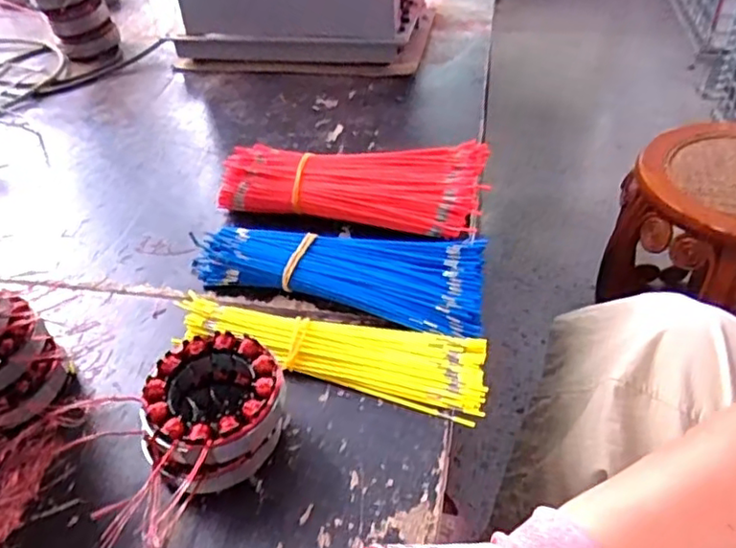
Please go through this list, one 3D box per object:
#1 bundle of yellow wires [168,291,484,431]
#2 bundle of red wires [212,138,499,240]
[{"bbox_3d":[-0.028,0.055,0.487,0.241,0.023,0.064,13,45,17],"label":"bundle of yellow wires"},{"bbox_3d":[-0.013,-0.088,0.617,0.246,0.060,0.107,10,44,14],"label":"bundle of red wires"}]

